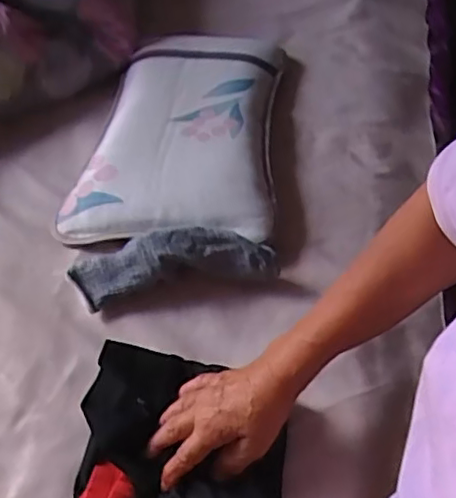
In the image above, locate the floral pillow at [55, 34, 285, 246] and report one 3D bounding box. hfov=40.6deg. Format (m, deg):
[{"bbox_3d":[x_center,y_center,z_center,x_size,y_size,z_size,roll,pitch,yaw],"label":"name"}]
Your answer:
[{"bbox_3d":[-0.049,-0.179,0.860,0.246,0.057,0.472,6,47,4],"label":"floral pillow"}]

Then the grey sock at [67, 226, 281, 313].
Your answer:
[{"bbox_3d":[-0.059,0.014,0.675,0.216,0.056,0.064,-9,48,-10],"label":"grey sock"}]

